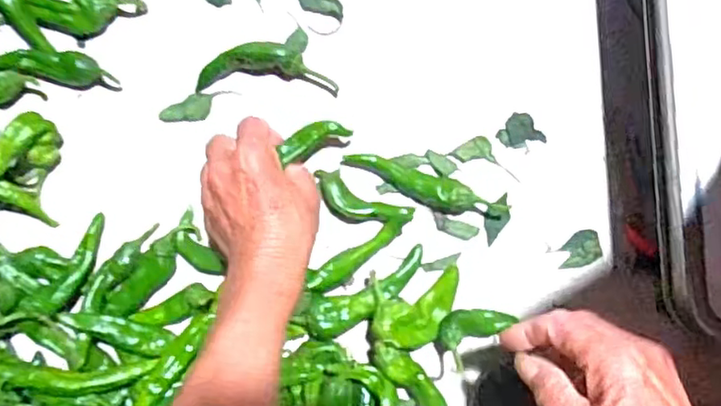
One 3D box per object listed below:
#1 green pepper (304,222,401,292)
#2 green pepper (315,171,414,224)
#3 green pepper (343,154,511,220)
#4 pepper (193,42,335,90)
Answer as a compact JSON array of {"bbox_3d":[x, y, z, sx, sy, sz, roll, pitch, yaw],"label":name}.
[{"bbox_3d":[-0.002,0.043,0.484,0.082,0.015,0.021,-33,88,5],"label":"green pepper"},{"bbox_3d":[-0.002,0.001,0.490,0.080,0.025,0.030,27,93,5],"label":"green pepper"},{"bbox_3d":[0.048,-0.012,0.488,0.127,0.017,0.025,20,93,5],"label":"green pepper"},{"bbox_3d":[-0.078,-0.110,0.503,0.111,0.025,0.036,-2,91,6],"label":"pepper"}]

